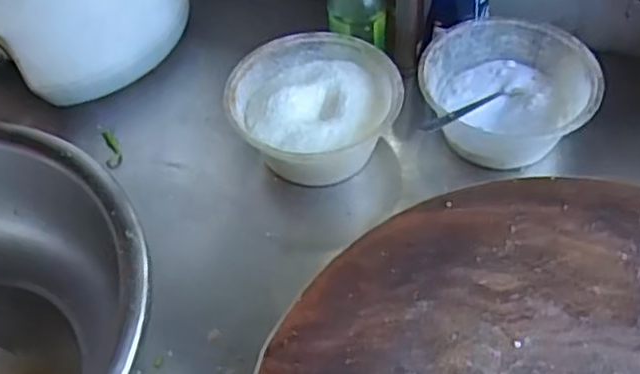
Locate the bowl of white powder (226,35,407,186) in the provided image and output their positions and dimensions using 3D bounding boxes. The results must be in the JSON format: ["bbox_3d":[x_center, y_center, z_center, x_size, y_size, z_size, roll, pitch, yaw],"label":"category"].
[{"bbox_3d":[-0.004,-0.070,0.688,0.153,0.087,0.153,-2,53,3],"label":"bowl of white powder"}]

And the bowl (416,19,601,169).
[{"bbox_3d":[0.180,-0.092,0.689,0.163,0.078,0.139,-1,53,3],"label":"bowl"}]

